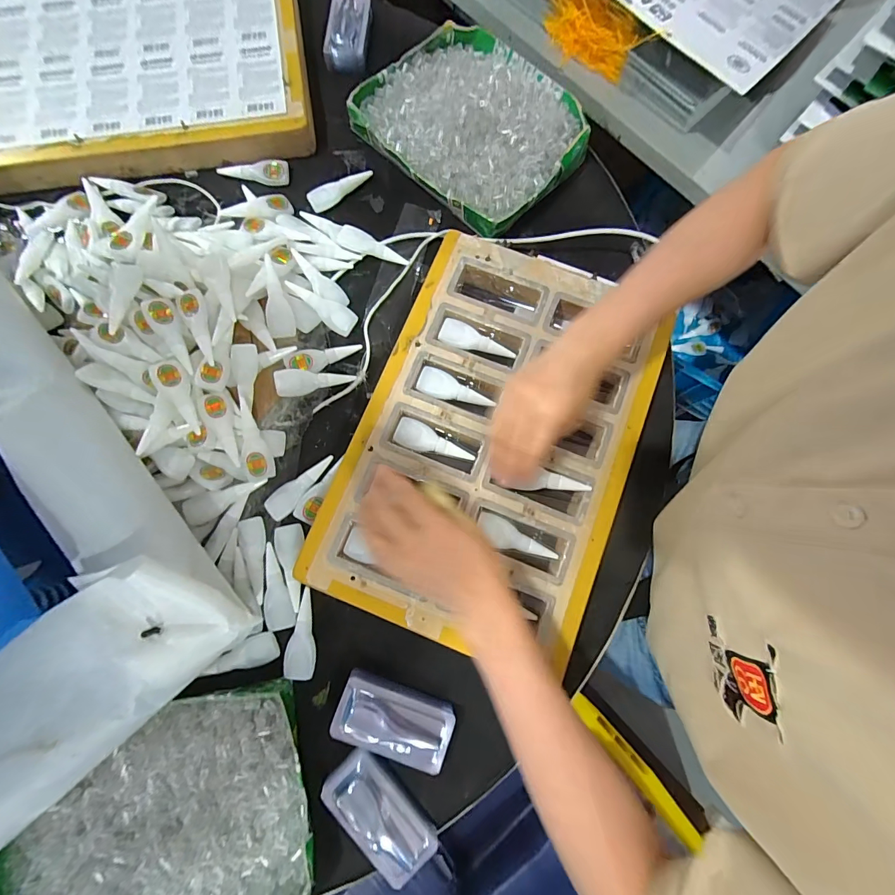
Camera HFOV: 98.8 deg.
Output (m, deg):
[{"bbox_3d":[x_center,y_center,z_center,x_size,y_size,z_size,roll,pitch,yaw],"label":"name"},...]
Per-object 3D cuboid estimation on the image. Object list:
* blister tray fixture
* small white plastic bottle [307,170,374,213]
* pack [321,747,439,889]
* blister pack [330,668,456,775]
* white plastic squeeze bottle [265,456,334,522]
[{"bbox_3d":[0.057,-0.026,0.411,0.279,0.020,0.446,22,80,3],"label":"blister tray fixture"},{"bbox_3d":[-0.135,-0.329,0.489,0.088,0.017,0.029,-27,81,-6],"label":"small white plastic bottle"},{"bbox_3d":[-0.061,0.340,0.353,0.055,0.020,0.111,-42,83,-8],"label":"pack"},{"bbox_3d":[-0.051,0.261,0.366,0.109,0.032,0.054,18,80,3],"label":"blister pack"},{"bbox_3d":[-0.160,0.043,0.420,0.087,0.009,0.030,-41,82,-8],"label":"white plastic squeeze bottle"}]

